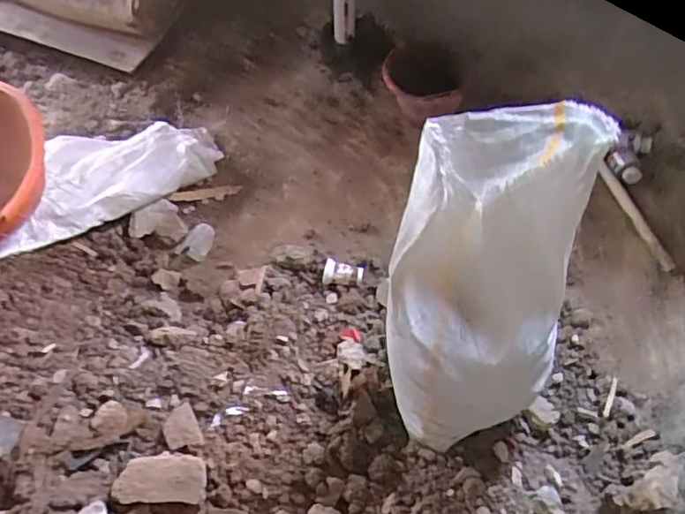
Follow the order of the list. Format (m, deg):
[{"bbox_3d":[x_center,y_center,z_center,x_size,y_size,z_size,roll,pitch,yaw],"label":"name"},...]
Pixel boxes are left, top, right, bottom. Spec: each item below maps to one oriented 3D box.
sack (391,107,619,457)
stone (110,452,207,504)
[{"bbox_3d":[0.200,0.074,0.877,0.258,0.611,0.127,15,29,13],"label":"sack"},{"bbox_3d":[-0.320,0.389,1.061,0.160,0.045,0.081,-1,56,2],"label":"stone"}]

